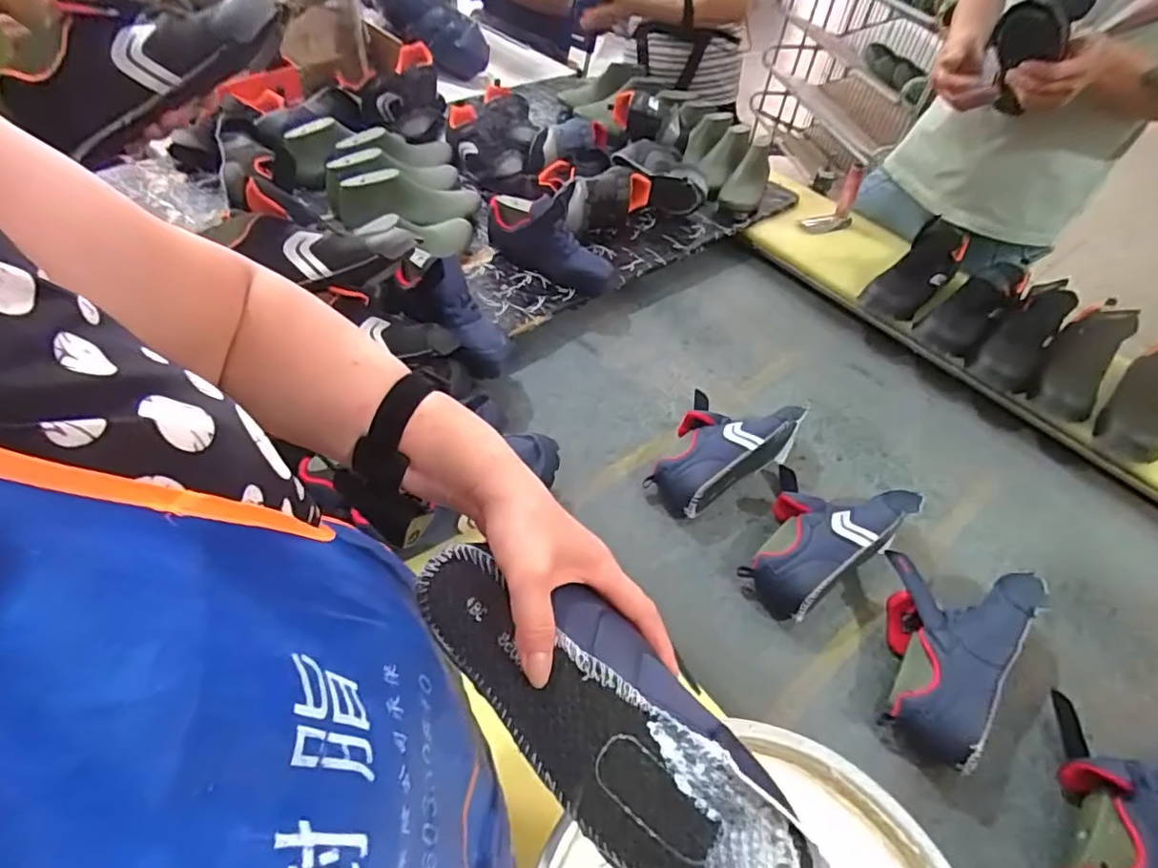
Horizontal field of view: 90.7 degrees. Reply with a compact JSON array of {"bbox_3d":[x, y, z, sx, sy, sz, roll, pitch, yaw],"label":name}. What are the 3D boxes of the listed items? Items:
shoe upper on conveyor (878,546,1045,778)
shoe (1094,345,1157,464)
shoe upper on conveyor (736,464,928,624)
[{"bbox_3d":[0.417,0.235,0.664,0.145,0.083,0.261,35,57,19],"label":"shoe upper on conveyor"},{"bbox_3d":[0.870,-0.050,0.862,0.092,0.075,0.186,29,96,15],"label":"shoe"},{"bbox_3d":[0.307,0.120,0.748,0.249,0.081,0.155,-33,63,-27],"label":"shoe upper on conveyor"}]

